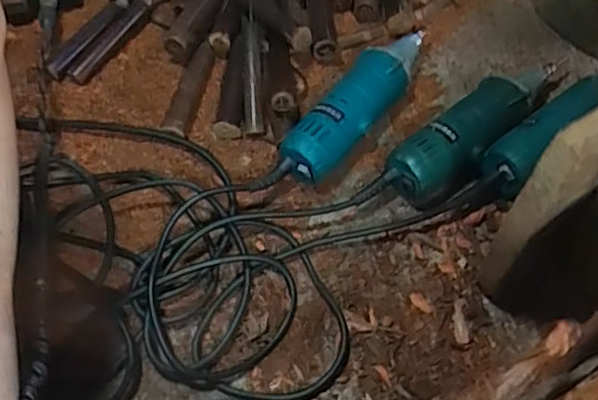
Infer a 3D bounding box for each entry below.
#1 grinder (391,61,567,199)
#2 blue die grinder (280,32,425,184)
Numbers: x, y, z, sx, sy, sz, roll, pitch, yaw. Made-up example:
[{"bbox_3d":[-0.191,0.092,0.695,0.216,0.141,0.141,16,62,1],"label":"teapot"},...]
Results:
[{"bbox_3d":[0.172,-0.070,0.587,0.205,0.051,0.053,-36,65,-16],"label":"grinder"},{"bbox_3d":[0.061,-0.094,0.596,0.058,0.052,0.203,33,66,18],"label":"blue die grinder"}]

